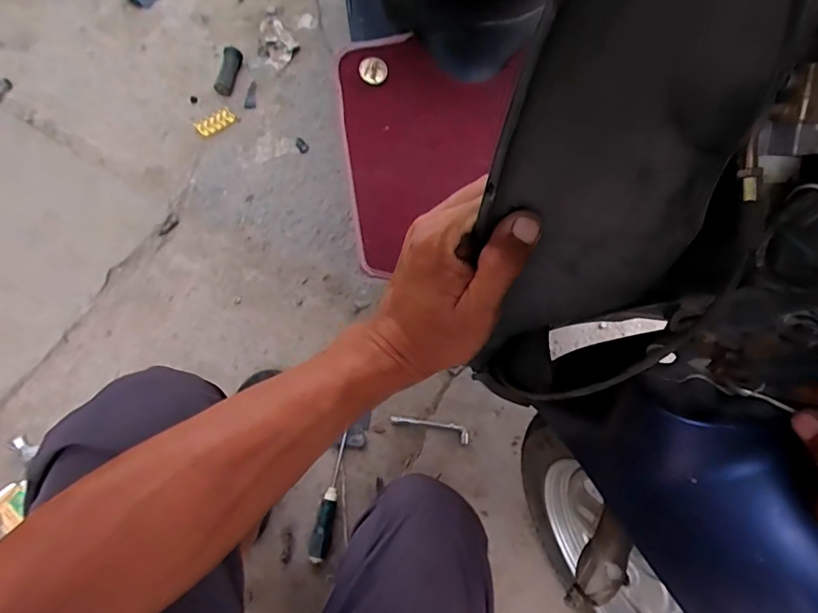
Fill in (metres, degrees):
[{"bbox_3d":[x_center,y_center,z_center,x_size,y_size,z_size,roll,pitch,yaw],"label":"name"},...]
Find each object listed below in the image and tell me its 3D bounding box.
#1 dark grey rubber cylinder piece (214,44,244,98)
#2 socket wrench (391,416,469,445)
[{"bbox_3d":[-0.419,-0.546,1.134,0.030,0.041,0.117,13,81,5],"label":"dark grey rubber cylinder piece"},{"bbox_3d":[0.038,0.206,0.843,0.135,0.010,0.028,15,67,6],"label":"socket wrench"}]

